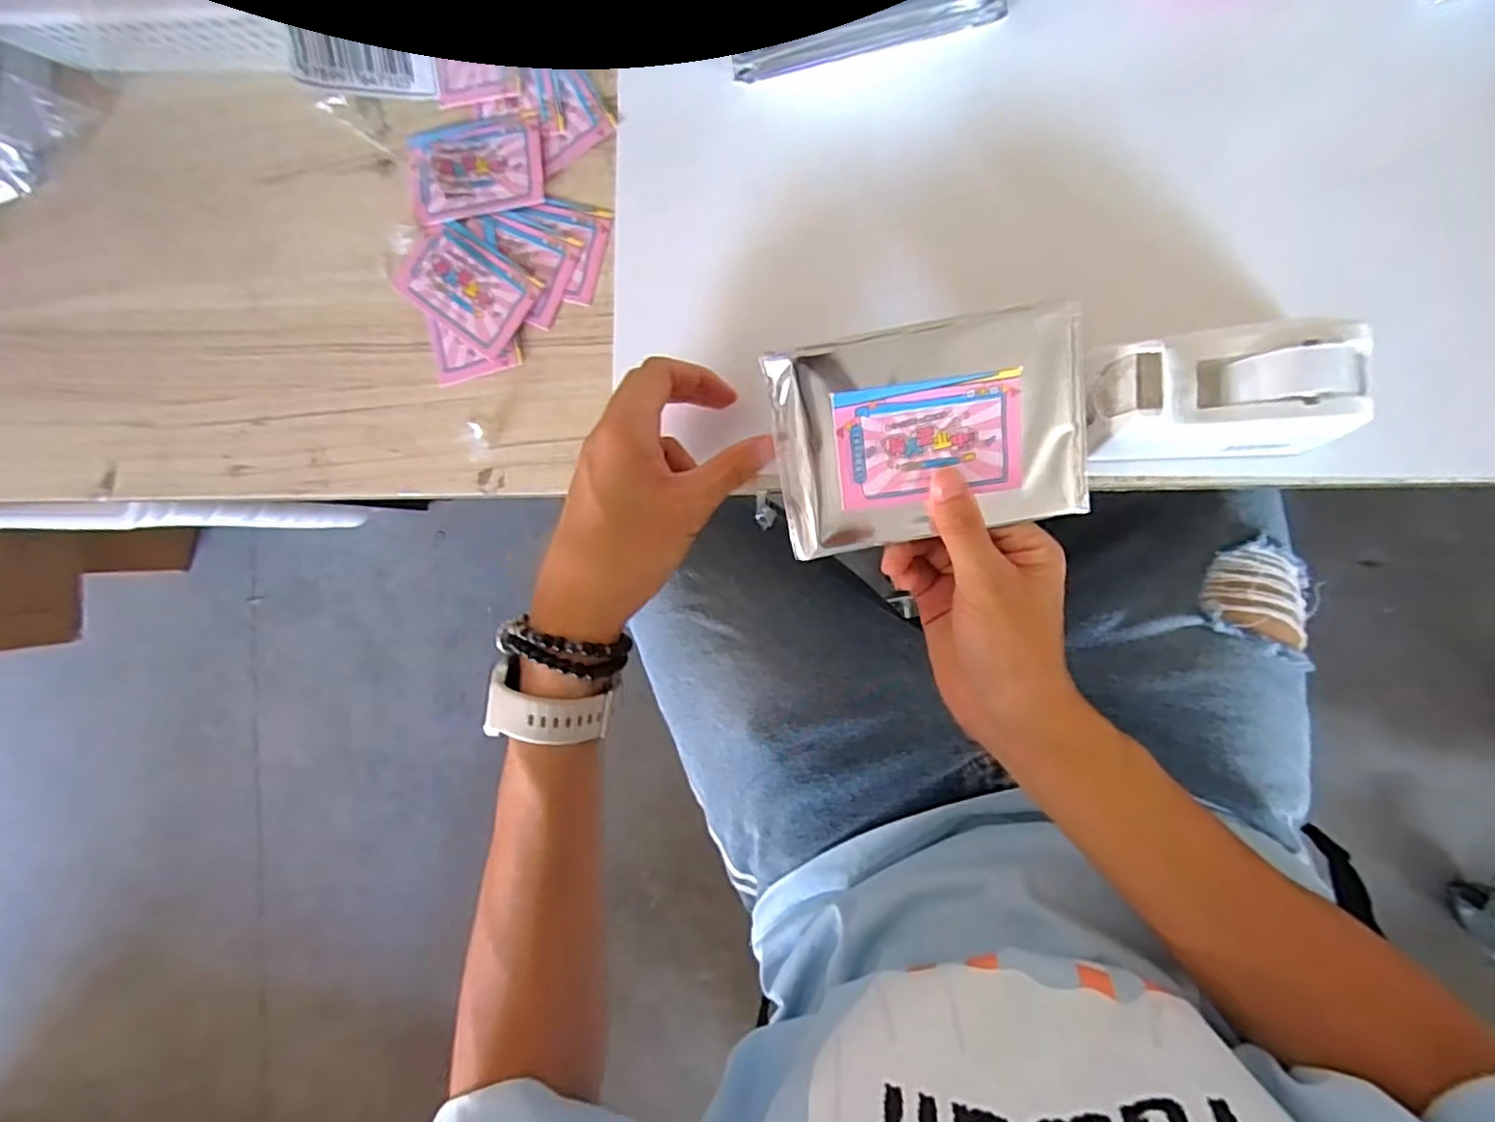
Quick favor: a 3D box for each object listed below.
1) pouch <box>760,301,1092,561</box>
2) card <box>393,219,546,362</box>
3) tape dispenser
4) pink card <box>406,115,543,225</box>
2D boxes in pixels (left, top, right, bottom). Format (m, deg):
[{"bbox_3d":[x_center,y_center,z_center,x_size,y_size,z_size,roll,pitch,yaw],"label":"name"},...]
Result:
[{"bbox_3d":[0.084,-0.059,0.309,0.140,0.015,0.097,-10,107,4],"label":"pouch"},{"bbox_3d":[-0.169,-0.164,0.389,0.083,0.009,0.054,37,98,5],"label":"card"},{"bbox_3d":[0.219,-0.077,0.309,0.108,0.058,0.056,-3,92,9],"label":"tape dispenser"},{"bbox_3d":[-0.162,-0.233,0.388,0.081,0.007,0.054,-3,92,9],"label":"pink card"}]

